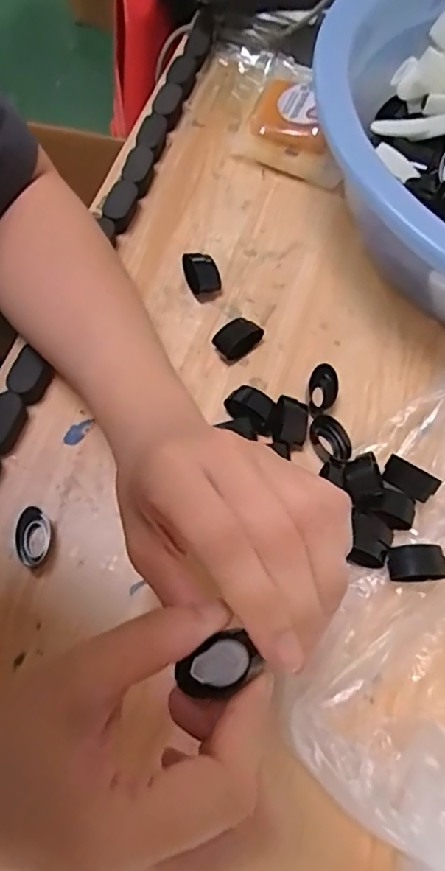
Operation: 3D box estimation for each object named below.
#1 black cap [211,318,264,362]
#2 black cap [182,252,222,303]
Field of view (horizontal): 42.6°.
[{"bbox_3d":[0.010,-0.064,0.390,0.032,0.016,0.022,-40,76,-18],"label":"black cap"},{"bbox_3d":[-0.015,-0.114,0.408,0.022,0.019,0.033,-19,71,-12],"label":"black cap"}]

